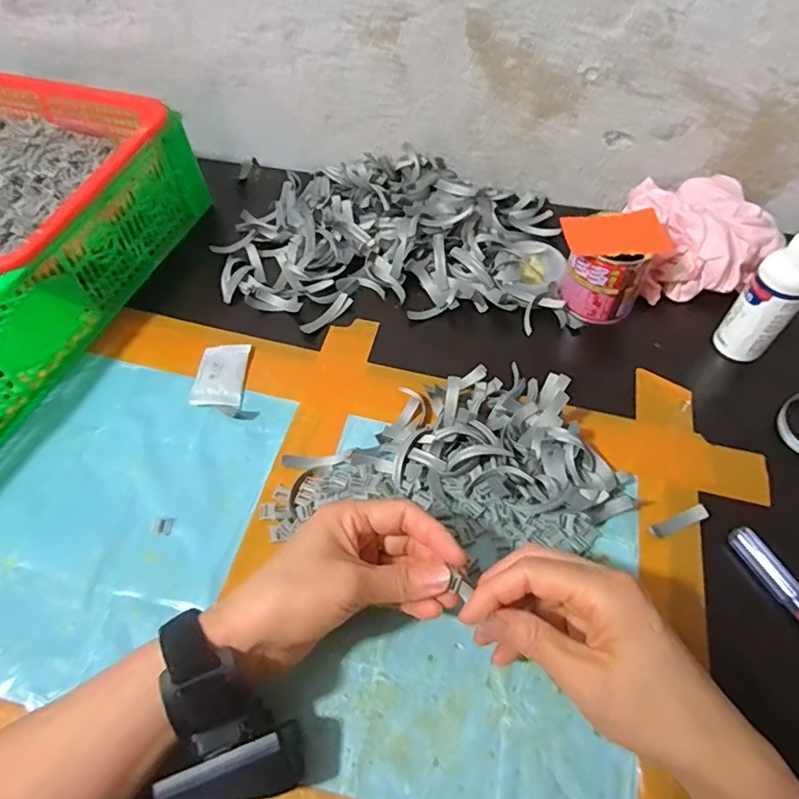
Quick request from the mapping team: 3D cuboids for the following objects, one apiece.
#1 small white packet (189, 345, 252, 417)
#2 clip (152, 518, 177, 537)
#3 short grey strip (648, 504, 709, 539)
[{"bbox_3d":[-0.149,-0.018,0.454,0.040,0.008,0.072,-2,55,1],"label":"small white packet"},{"bbox_3d":[-0.167,0.089,0.384,0.014,0.004,0.013,5,55,5],"label":"clip"},{"bbox_3d":[0.192,0.084,0.376,0.043,0.006,0.011,-17,56,-10],"label":"short grey strip"}]

